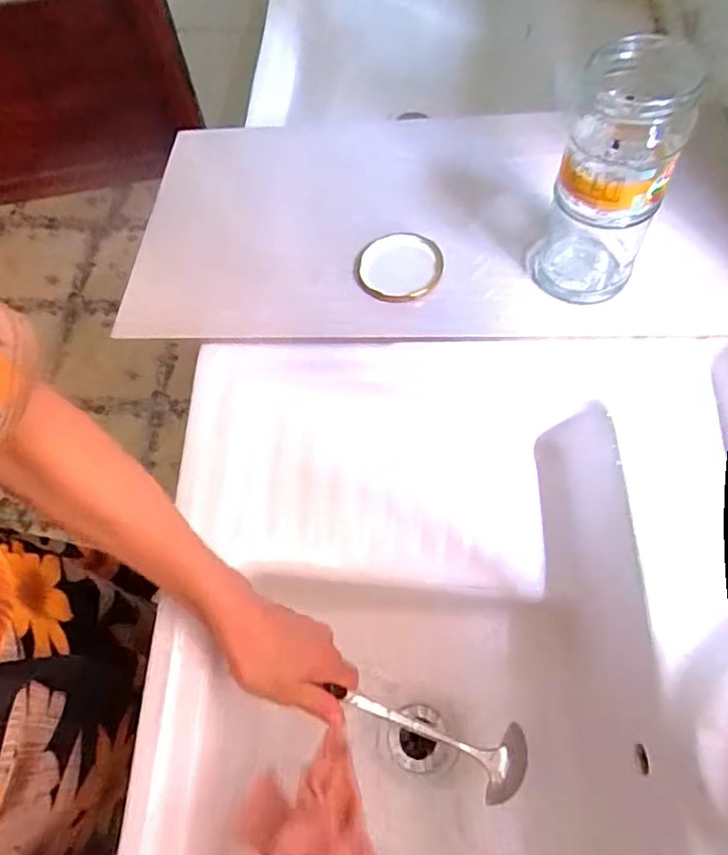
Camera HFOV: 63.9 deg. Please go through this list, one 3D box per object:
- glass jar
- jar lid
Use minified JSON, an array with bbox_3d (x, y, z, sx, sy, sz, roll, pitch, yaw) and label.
[{"bbox_3d":[0.190,-0.189,0.453,0.081,0.184,0.089,-1,62,2],"label":"glass jar"},{"bbox_3d":[0.032,-0.151,0.549,0.078,0.011,0.074,-1,62,2],"label":"jar lid"}]

